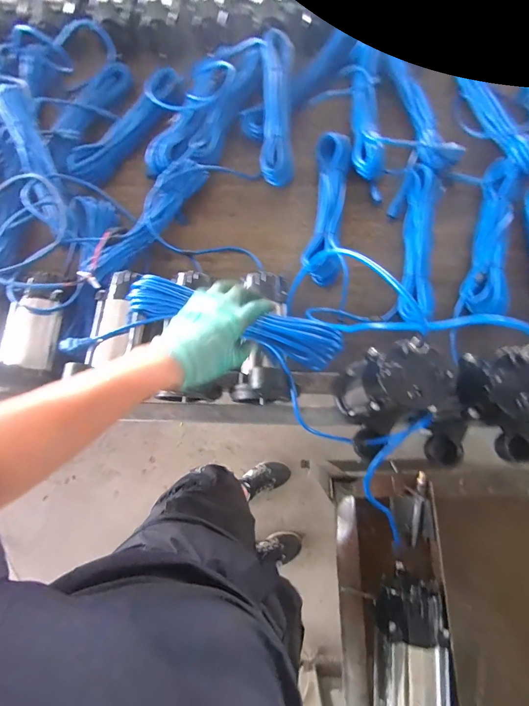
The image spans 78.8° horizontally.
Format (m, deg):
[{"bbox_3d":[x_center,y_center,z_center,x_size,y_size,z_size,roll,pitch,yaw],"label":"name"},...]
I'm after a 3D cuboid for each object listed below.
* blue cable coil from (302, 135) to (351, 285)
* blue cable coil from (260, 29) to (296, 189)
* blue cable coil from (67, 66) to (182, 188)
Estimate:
[{"bbox_3d":[0.137,-0.313,0.690,0.081,0.045,0.345,8,76,4],"label":"blue cable coil"},{"bbox_3d":[0.030,-0.550,0.720,0.080,0.073,0.347,2,76,2],"label":"blue cable coil"},{"bbox_3d":[-0.313,-0.522,0.752,0.089,0.053,0.349,35,79,10],"label":"blue cable coil"}]

